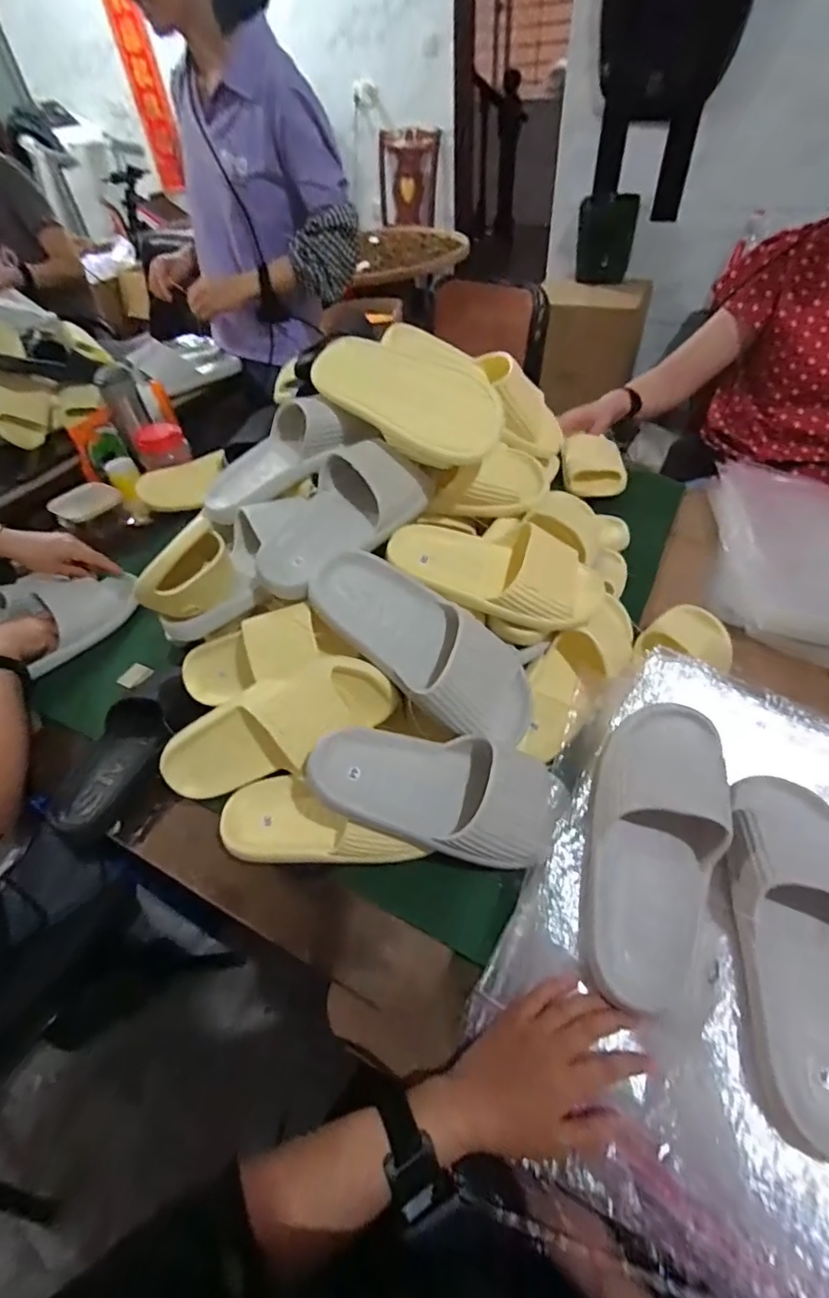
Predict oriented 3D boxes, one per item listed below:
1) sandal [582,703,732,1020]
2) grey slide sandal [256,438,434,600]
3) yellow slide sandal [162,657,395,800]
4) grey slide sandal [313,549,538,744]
[{"bbox_3d":[0.215,0.168,0.463,0.109,0.060,0.269,13,68,16],"label":"sandal"},{"bbox_3d":[-0.080,-0.156,0.581,0.098,0.091,0.230,35,60,30],"label":"grey slide sandal"},{"bbox_3d":[-0.145,0.087,0.541,0.254,0.110,0.058,-18,21,1],"label":"yellow slide sandal"},{"bbox_3d":[0.011,0.000,0.535,0.271,0.072,0.108,38,58,3],"label":"grey slide sandal"}]

